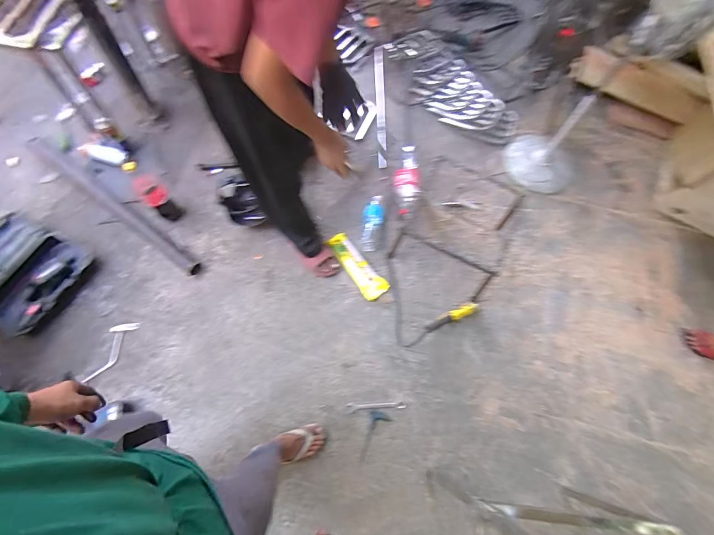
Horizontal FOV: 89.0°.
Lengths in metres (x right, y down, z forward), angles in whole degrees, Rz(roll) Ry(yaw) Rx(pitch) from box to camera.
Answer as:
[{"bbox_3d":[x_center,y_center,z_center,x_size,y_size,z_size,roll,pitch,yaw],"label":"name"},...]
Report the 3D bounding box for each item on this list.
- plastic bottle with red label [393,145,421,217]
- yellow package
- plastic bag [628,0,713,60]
[{"bbox_3d":[0.221,-0.387,1.620,0.106,0.089,0.334,7,69,-1],"label":"plastic bottle with red label"},{"bbox_3d":[-0.006,-0.004,1.509,0.097,0.071,0.318,-37,74,-15],"label":"yellow package"},{"bbox_3d":[0.979,-0.752,1.074,0.050,0.247,0.223,-29,54,-31],"label":"plastic bag"}]

